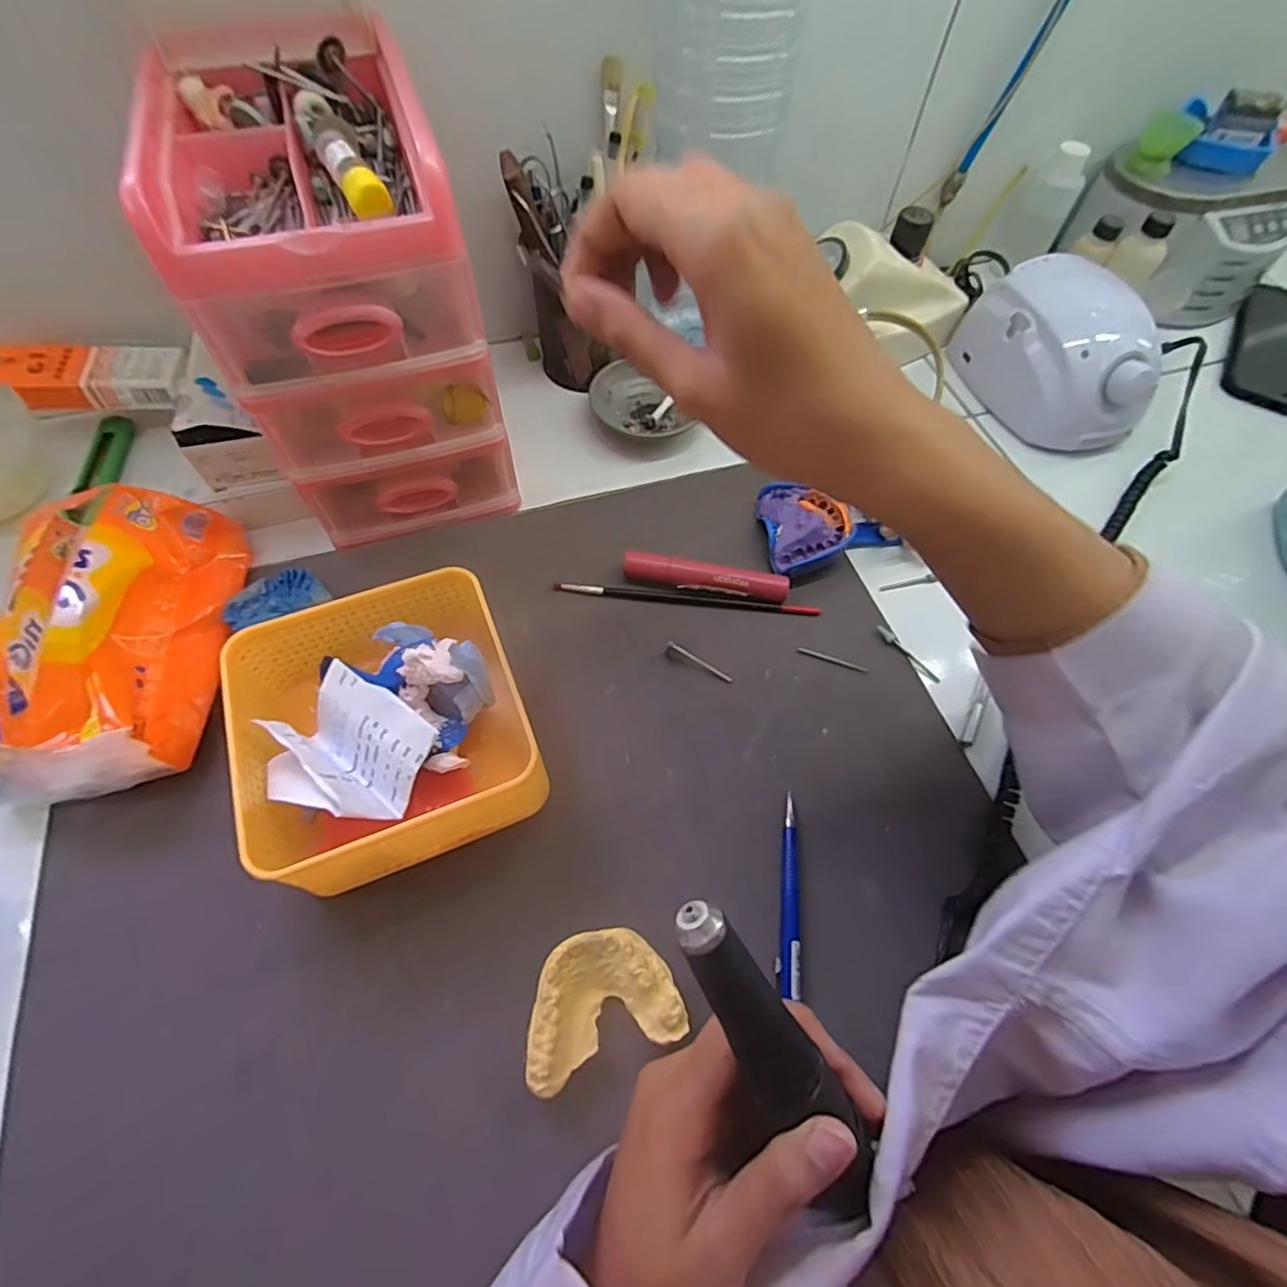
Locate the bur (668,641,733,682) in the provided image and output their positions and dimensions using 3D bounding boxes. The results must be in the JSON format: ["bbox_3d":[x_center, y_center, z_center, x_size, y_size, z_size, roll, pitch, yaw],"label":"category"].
[{"bbox_3d":[0.035,0.011,0.375,0.044,0.004,0.004,29,65,13],"label":"bur"}]

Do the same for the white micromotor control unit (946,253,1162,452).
[{"bbox_3d":[0.325,-0.227,0.475,0.087,0.074,0.144,-15,63,-9],"label":"white micromotor control unit"}]

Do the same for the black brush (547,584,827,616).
[{"bbox_3d":[0.028,-0.029,0.397,0.171,0.005,0.007,6,62,2],"label":"black brush"}]

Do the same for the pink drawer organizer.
[{"bbox_3d":[-0.174,-0.204,0.374,0.129,0.203,0.178,-17,63,-10],"label":"pink drawer organizer"}]

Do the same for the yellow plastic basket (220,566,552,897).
[{"bbox_3d":[-0.131,0.040,0.317,0.131,0.066,0.137,-24,65,-14],"label":"yellow plastic basket"}]

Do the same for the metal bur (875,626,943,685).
[{"bbox_3d":[0.167,0.006,0.382,0.007,0.004,0.049,-37,69,-19],"label":"metal bur"}]

